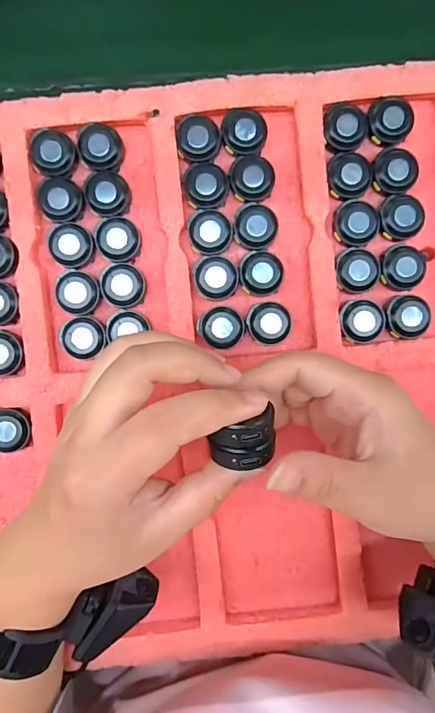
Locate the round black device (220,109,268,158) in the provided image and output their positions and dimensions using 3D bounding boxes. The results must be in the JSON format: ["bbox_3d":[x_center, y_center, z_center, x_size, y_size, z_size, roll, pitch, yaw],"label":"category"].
[{"bbox_3d":[0.018,-0.149,0.288,0.030,0.009,0.030,0,92,-2],"label":"round black device"}]

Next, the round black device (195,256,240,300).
[{"bbox_3d":[-0.001,-0.053,0.292,0.029,0.008,0.028,0,92,-2],"label":"round black device"}]

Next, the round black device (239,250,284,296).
[{"bbox_3d":[0.030,-0.056,0.293,0.029,0.013,0.029,0,92,-2],"label":"round black device"}]

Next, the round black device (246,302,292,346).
[{"bbox_3d":[0.035,-0.022,0.294,0.030,0.013,0.029,0,92,-2],"label":"round black device"}]

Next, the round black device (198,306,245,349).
[{"bbox_3d":[0.004,-0.020,0.295,0.030,0.012,0.029,0,92,-2],"label":"round black device"}]

